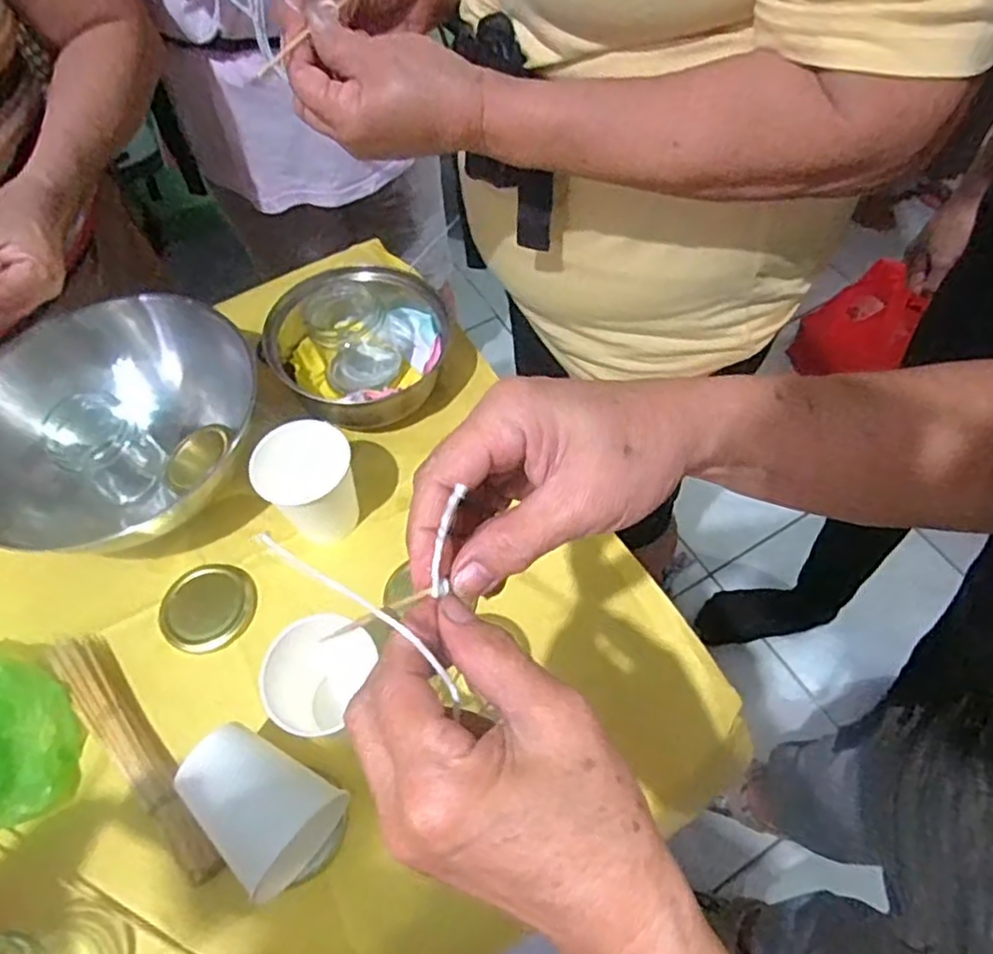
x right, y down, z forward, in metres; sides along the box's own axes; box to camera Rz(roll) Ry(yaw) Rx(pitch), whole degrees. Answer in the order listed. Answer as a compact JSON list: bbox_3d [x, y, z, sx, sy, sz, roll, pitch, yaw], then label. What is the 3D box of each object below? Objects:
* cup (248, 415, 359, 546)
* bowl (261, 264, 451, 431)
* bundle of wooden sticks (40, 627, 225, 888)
[{"bbox_3d":[-0.143,0.004,0.524,0.073,0.080,0.068,-30,64,-12],"label":"cup"},{"bbox_3d":[-0.116,-0.115,0.593,0.156,0.070,0.138,-31,64,-13],"label":"bowl"},{"bbox_3d":[-0.247,0.185,0.457,0.028,0.027,0.200,-41,67,-17],"label":"bundle of wooden sticks"}]

